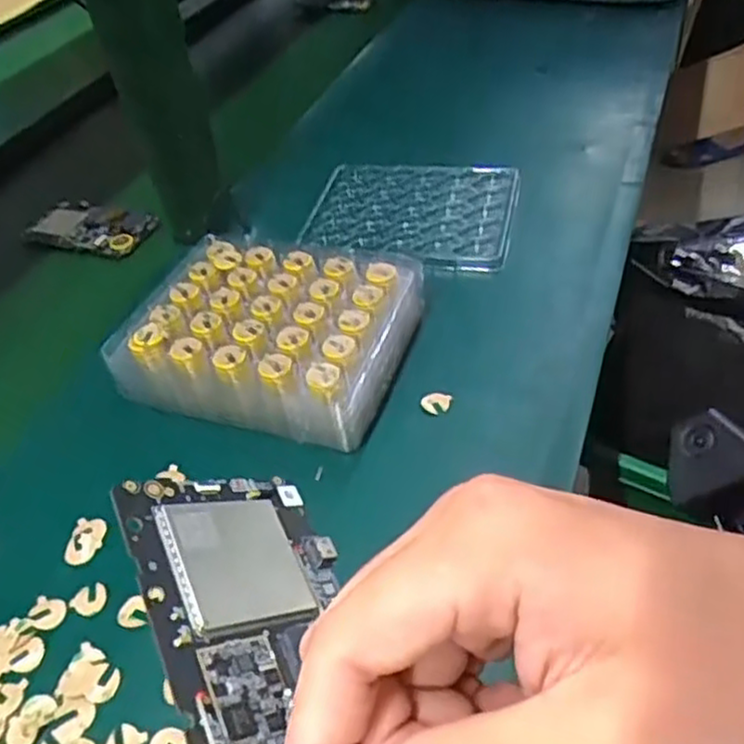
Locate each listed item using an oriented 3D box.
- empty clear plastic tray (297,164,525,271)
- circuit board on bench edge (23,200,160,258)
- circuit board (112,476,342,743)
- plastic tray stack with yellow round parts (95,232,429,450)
[{"bbox_3d":[0.034,-0.135,0.607,0.164,0.012,0.135,4,45,15],"label":"empty clear plastic tray"},{"bbox_3d":[-0.250,-0.129,0.638,0.113,0.010,0.059,8,52,13],"label":"circuit board on bench edge"},{"bbox_3d":[-0.024,0.078,0.195,0.062,0.009,0.121,5,46,-43],"label":"circuit board"},{"bbox_3d":[-0.066,-0.029,0.482,0.174,0.052,0.145,7,46,18],"label":"plastic tray stack with yellow round parts"}]

